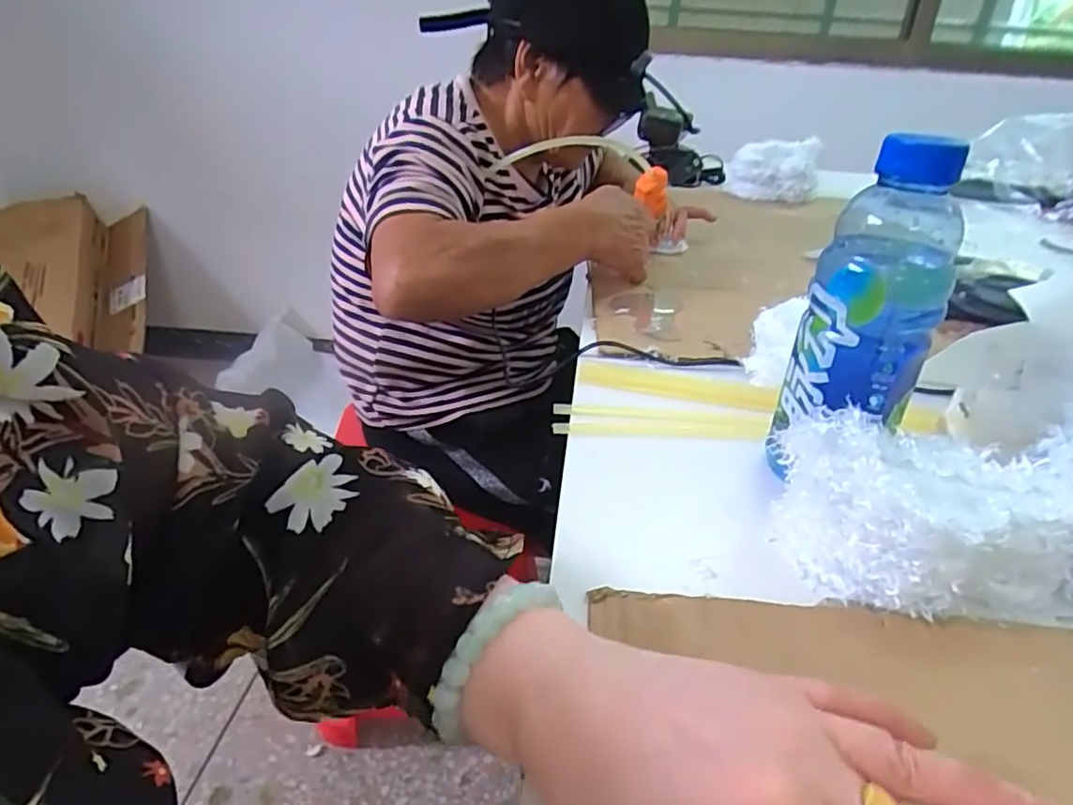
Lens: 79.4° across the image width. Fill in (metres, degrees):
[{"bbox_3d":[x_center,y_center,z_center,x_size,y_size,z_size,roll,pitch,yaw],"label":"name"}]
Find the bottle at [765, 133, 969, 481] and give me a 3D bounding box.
[{"bbox_3d":[0.195,-0.042,0.378,0.066,0.205,0.058,-11,35,-22],"label":"bottle"}]

